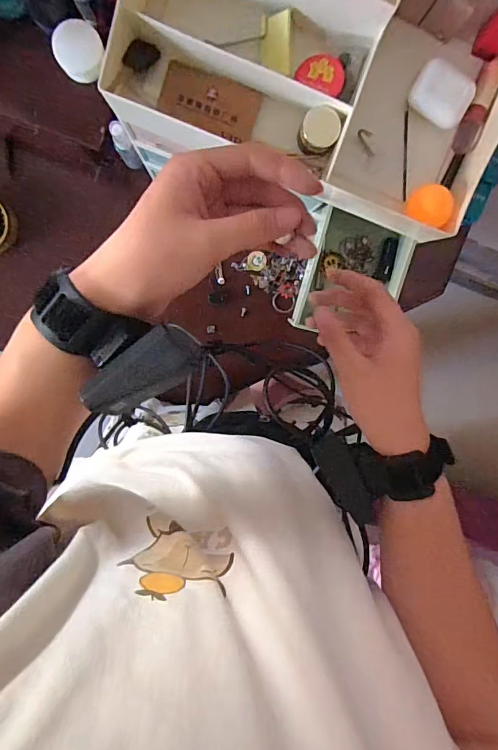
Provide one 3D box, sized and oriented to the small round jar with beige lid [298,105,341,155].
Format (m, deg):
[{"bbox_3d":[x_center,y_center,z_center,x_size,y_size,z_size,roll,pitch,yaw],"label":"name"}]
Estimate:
[{"bbox_3d":[0.060,-0.209,0.365,0.032,0.025,0.031,-1,99,-4],"label":"small round jar with beige lid"}]

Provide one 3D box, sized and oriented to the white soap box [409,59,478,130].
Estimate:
[{"bbox_3d":[0.171,-0.246,0.373,0.051,0.021,0.041,31,96,-8],"label":"white soap box"}]

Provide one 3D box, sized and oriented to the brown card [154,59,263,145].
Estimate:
[{"bbox_3d":[-0.035,-0.240,0.377,0.085,0.008,0.046,19,98,-7],"label":"brown card"}]

